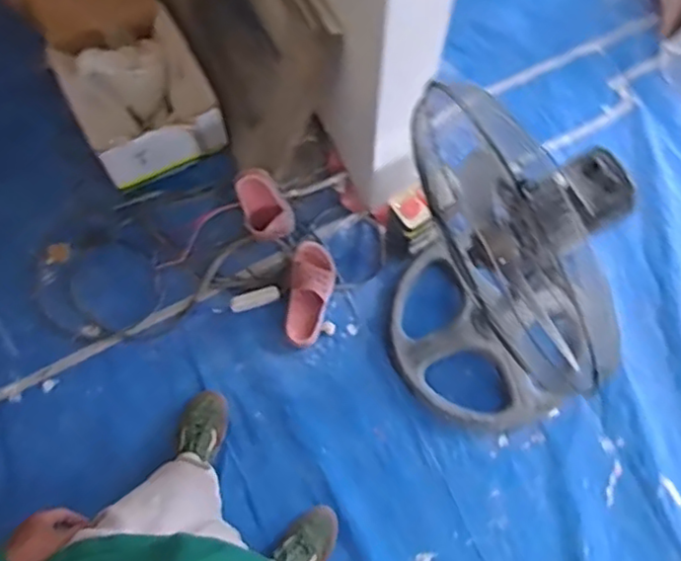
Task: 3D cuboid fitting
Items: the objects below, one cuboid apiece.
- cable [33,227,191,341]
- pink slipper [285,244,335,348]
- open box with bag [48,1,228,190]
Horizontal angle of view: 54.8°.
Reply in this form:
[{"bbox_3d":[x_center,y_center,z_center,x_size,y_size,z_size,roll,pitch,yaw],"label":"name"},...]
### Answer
[{"bbox_3d":[-0.589,0.025,1.622,0.278,0.026,0.367,-44,77,-12],"label":"cable"},{"bbox_3d":[-0.076,0.033,1.604,0.103,0.085,0.248,10,73,4],"label":"pink slipper"},{"bbox_3d":[-0.521,-0.489,1.685,0.340,0.159,0.436,-24,74,-7],"label":"open box with bag"}]

